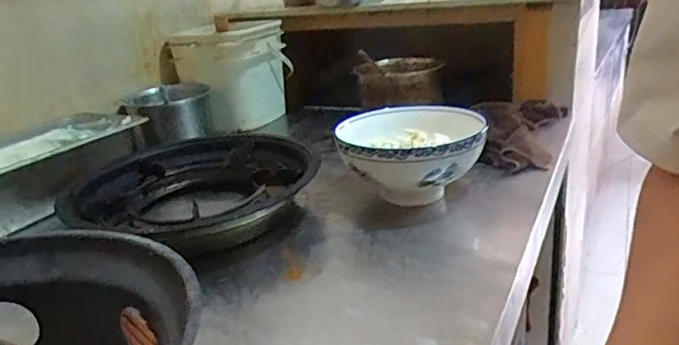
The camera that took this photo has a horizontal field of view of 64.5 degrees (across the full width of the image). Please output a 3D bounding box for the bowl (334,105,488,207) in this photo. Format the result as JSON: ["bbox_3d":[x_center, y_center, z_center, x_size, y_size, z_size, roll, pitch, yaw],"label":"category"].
[{"bbox_3d":[0.094,-0.020,0.743,0.180,0.098,0.197,-3,22,1],"label":"bowl"}]

